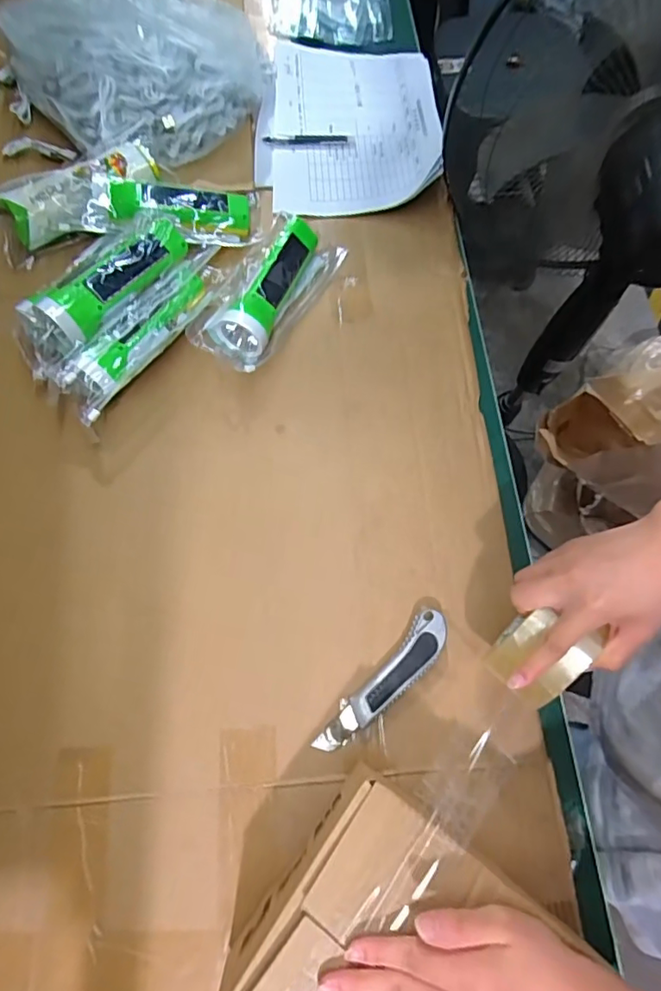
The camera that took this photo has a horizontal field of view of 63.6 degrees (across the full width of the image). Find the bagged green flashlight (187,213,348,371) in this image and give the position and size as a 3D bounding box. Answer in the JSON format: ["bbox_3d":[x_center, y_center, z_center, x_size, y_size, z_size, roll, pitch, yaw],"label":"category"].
[{"bbox_3d":[-0.068,-0.228,0.584,0.092,0.050,0.206,26,73,7],"label":"bagged green flashlight"}]

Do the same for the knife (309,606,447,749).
[{"bbox_3d":[0.049,0.168,0.478,0.153,0.021,0.035,-43,78,-14],"label":"knife"}]

